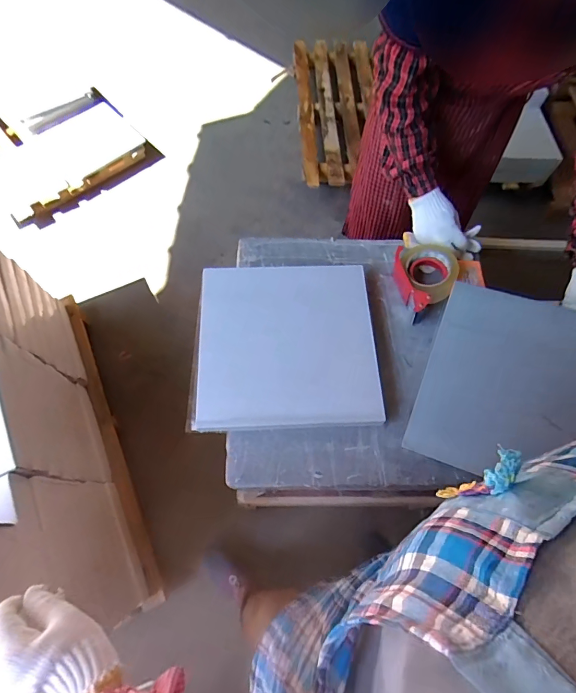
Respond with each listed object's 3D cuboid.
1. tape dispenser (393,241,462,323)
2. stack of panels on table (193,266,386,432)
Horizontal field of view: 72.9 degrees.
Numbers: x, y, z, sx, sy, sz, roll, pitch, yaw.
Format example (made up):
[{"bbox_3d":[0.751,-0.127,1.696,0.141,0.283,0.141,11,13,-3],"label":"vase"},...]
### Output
[{"bbox_3d":[0.256,-0.119,0.746,0.123,0.062,0.144,13,65,4],"label":"tape dispenser"},{"bbox_3d":[-0.001,0.000,0.687,0.310,0.062,0.321,-1,65,-2],"label":"stack of panels on table"}]

